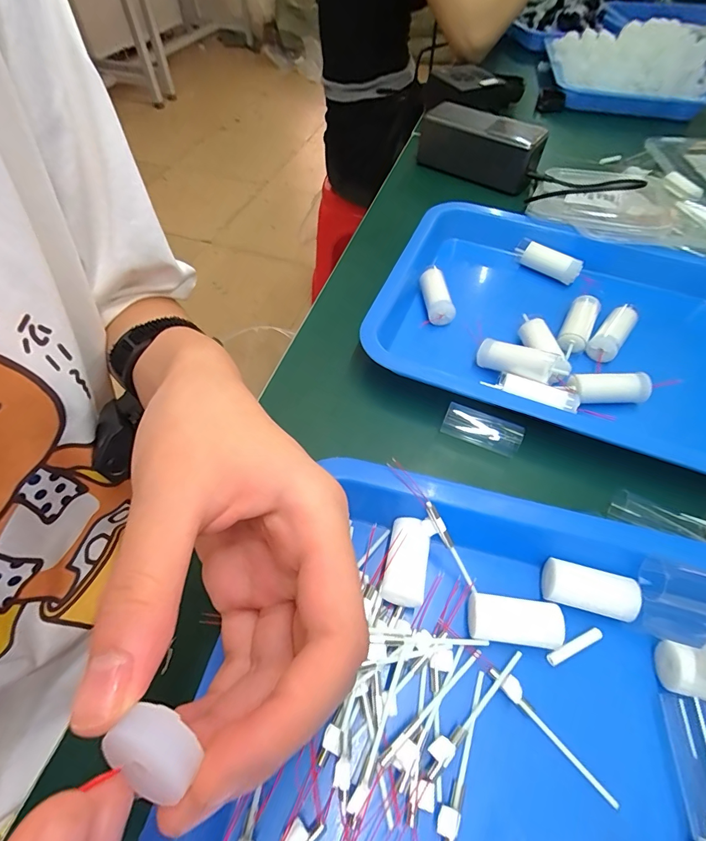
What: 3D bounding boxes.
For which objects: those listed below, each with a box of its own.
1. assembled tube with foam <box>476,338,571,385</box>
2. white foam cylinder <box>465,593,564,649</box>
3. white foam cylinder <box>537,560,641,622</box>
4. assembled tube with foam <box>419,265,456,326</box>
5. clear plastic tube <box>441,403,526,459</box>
[{"bbox_3d":[0.114,-0.040,0.276,0.059,0.016,0.017,22,57,31],"label":"assembled tube with foam"},{"bbox_3d":[0.077,0.097,0.194,0.043,0.014,0.019,6,56,3],"label":"white foam cylinder"},{"bbox_3d":[0.119,0.086,0.203,0.043,0.015,0.018,15,57,9],"label":"white foam cylinder"},{"bbox_3d":[0.067,-0.101,0.328,0.019,0.019,0.055,-4,56,-3],"label":"assembled tube with foam"},{"bbox_3d":[0.084,0.006,0.262,0.049,0.019,0.017,23,59,14],"label":"clear plastic tube"}]

